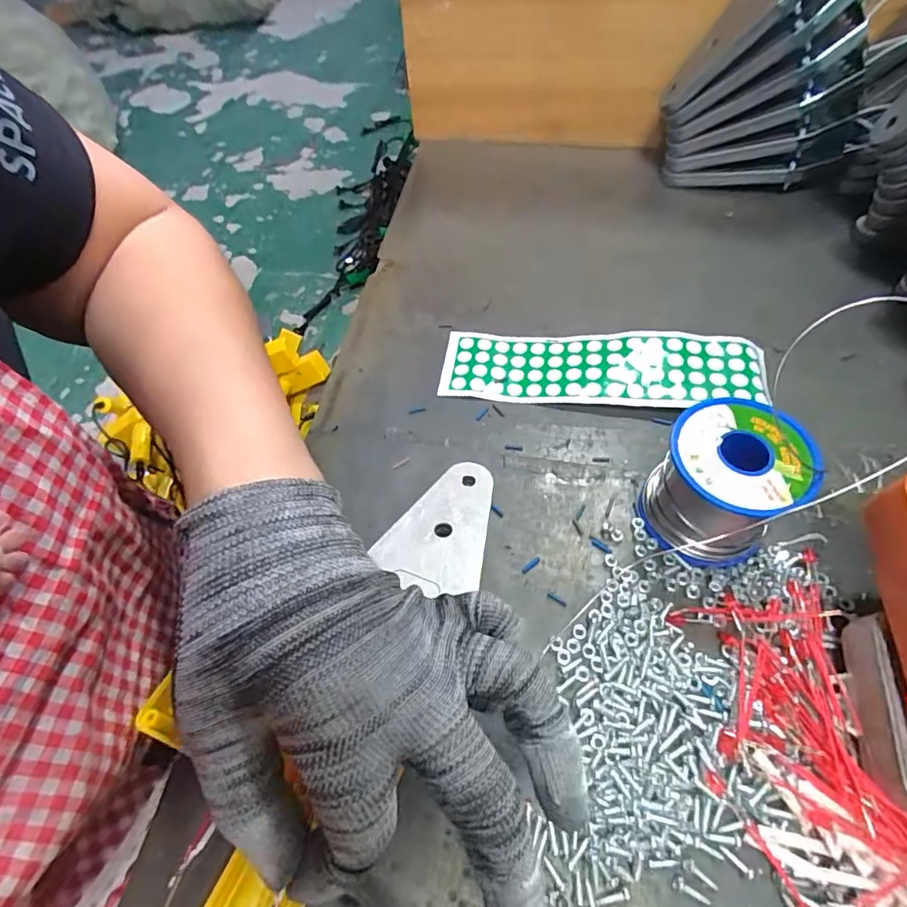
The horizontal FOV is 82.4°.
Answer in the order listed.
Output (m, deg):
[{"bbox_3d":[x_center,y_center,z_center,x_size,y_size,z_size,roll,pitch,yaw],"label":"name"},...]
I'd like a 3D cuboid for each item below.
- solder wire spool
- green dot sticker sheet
[{"bbox_3d":[0.140,0.017,0.271,0.063,0.062,0.063,-40,63,-20],"label":"solder wire spool"},{"bbox_3d":[0.099,-0.059,0.354,0.213,0.015,0.059,3,57,6],"label":"green dot sticker sheet"}]

